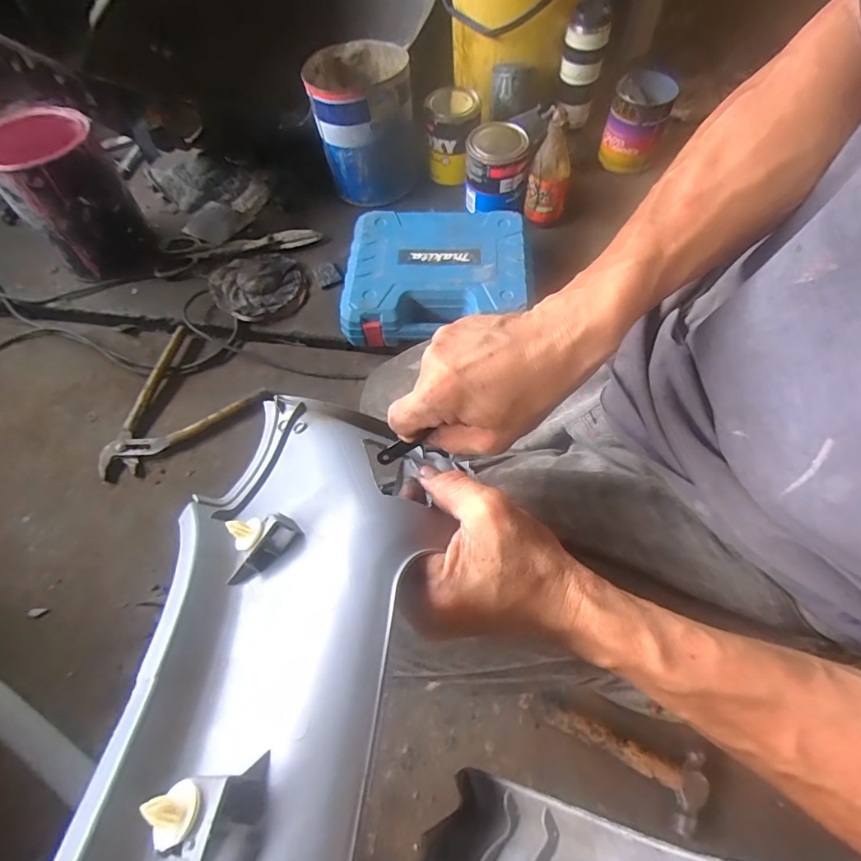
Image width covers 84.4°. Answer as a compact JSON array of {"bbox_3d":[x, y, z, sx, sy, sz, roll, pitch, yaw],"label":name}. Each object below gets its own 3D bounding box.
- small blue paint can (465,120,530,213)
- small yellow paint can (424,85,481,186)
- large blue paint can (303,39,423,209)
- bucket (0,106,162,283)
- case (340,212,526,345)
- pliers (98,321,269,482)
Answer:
[{"bbox_3d":[0.115,-0.454,0.833,0.105,0.103,0.095,7,62,6],"label":"small blue paint can"},{"bbox_3d":[0.041,-0.563,0.903,0.097,0.120,0.113,-2,62,1],"label":"small yellow paint can"},{"bbox_3d":[-0.118,-0.551,0.861,0.169,0.189,0.162,-15,62,-6],"label":"large blue paint can"},{"bbox_3d":[-0.589,-0.385,0.792,0.158,0.198,0.169,-29,64,-13],"label":"bucket"},{"bbox_3d":[0.007,-0.245,0.764,0.275,0.080,0.228,-2,62,1],"label":"case"},{"bbox_3d":[-0.390,-0.024,0.703,0.183,0.025,0.232,31,67,18],"label":"pliers"}]

